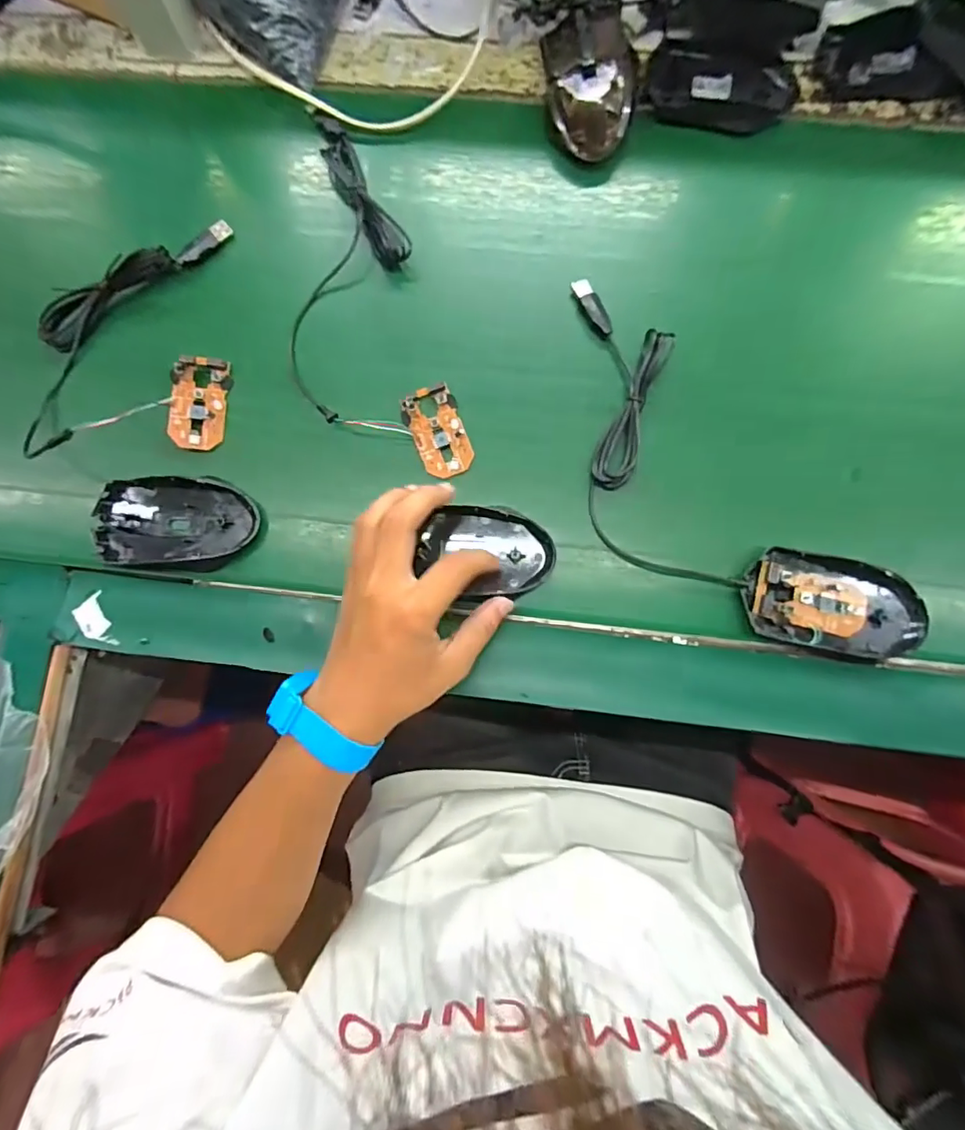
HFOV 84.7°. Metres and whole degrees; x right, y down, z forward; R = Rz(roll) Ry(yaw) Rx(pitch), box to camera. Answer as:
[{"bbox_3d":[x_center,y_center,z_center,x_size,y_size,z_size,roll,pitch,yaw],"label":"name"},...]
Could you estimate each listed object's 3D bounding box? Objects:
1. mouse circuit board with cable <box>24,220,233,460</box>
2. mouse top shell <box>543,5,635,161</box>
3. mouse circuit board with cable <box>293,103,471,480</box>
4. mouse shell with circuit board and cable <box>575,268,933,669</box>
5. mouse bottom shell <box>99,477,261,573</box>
[{"bbox_3d":[-0.258,-0.165,0.388,0.138,0.018,0.169,-4,82,2],"label":"mouse circuit board with cable"},{"bbox_3d":[0.078,-0.352,0.389,0.061,0.039,0.101,-6,82,2],"label":"mouse top shell"},{"bbox_3d":[-0.096,-0.193,0.385,0.104,0.020,0.289,-17,82,0],"label":"mouse circuit board with cable"},{"bbox_3d":[0.141,-0.047,0.357,0.120,0.022,0.324,-41,82,-3],"label":"mouse shell with circuit board and cable"},{"bbox_3d":[-0.215,-0.030,0.372,0.109,0.018,0.063,4,83,3],"label":"mouse bottom shell"}]

